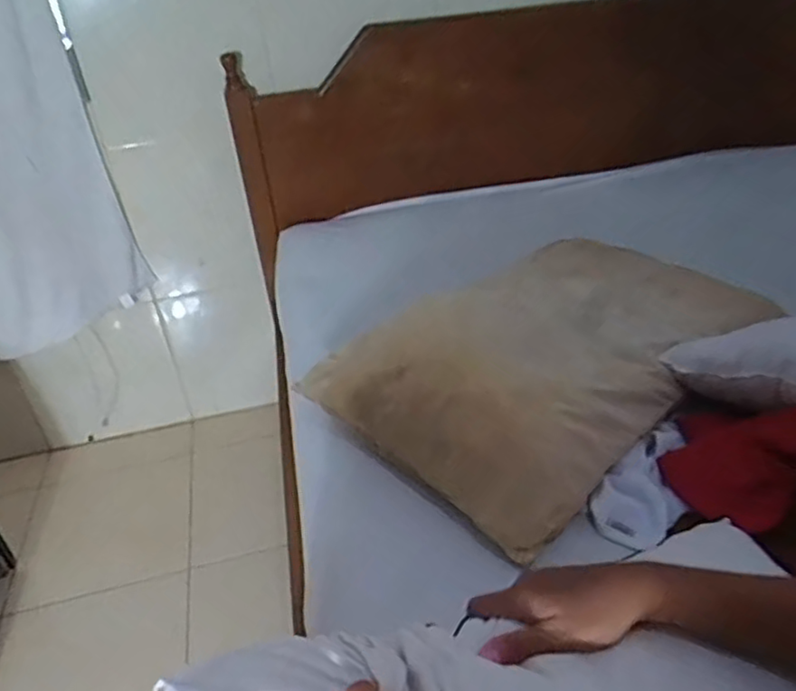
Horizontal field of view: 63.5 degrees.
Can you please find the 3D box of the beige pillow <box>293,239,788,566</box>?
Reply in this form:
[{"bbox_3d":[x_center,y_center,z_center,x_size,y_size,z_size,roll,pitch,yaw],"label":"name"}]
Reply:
[{"bbox_3d":[0.226,-0.004,0.942,0.579,0.125,0.350,-30,41,-33],"label":"beige pillow"}]

